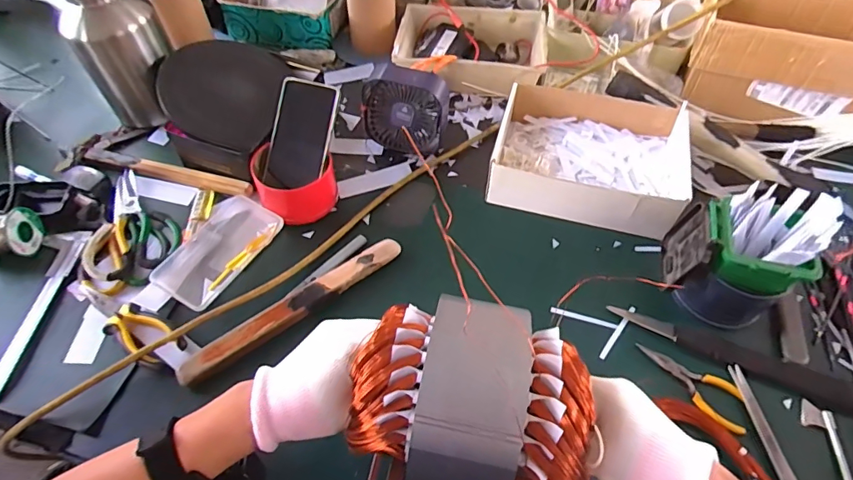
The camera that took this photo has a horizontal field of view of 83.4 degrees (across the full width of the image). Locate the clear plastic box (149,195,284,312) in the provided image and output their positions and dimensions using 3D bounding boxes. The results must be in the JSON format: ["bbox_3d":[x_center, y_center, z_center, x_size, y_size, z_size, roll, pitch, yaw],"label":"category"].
[{"bbox_3d":[-0.258,0.009,0.598,0.084,0.021,0.156,27,60,18],"label":"clear plastic box"}]

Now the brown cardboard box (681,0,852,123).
[{"bbox_3d":[0.538,-0.282,0.711,0.267,0.120,0.156,15,57,11],"label":"brown cardboard box"}]

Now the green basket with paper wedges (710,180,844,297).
[{"bbox_3d":[0.338,-0.004,0.483,0.100,0.069,0.106,19,57,13],"label":"green basket with paper wedges"}]

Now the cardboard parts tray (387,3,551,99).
[{"bbox_3d":[0.074,-0.322,0.809,0.241,0.054,0.183,7,56,6],"label":"cardboard parts tray"}]

